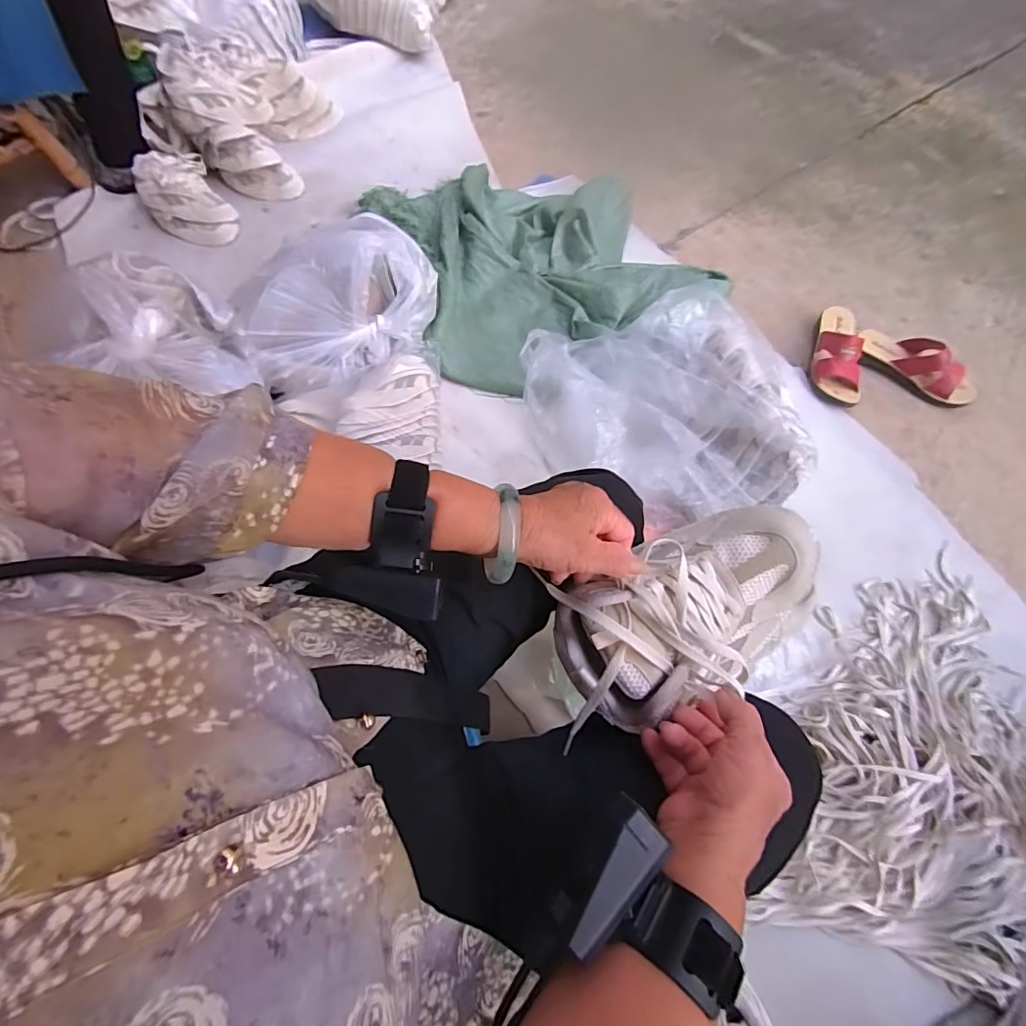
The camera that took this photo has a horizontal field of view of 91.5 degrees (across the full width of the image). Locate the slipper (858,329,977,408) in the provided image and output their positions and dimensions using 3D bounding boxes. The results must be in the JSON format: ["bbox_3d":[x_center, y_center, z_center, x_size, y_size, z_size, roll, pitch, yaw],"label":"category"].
[{"bbox_3d":[0.787,-0.291,0.969,0.228,0.080,0.093,31,71,13],"label":"slipper"}]

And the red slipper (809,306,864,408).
[{"bbox_3d":[0.635,-0.323,0.980,0.084,0.078,0.233,11,68,6],"label":"red slipper"}]

